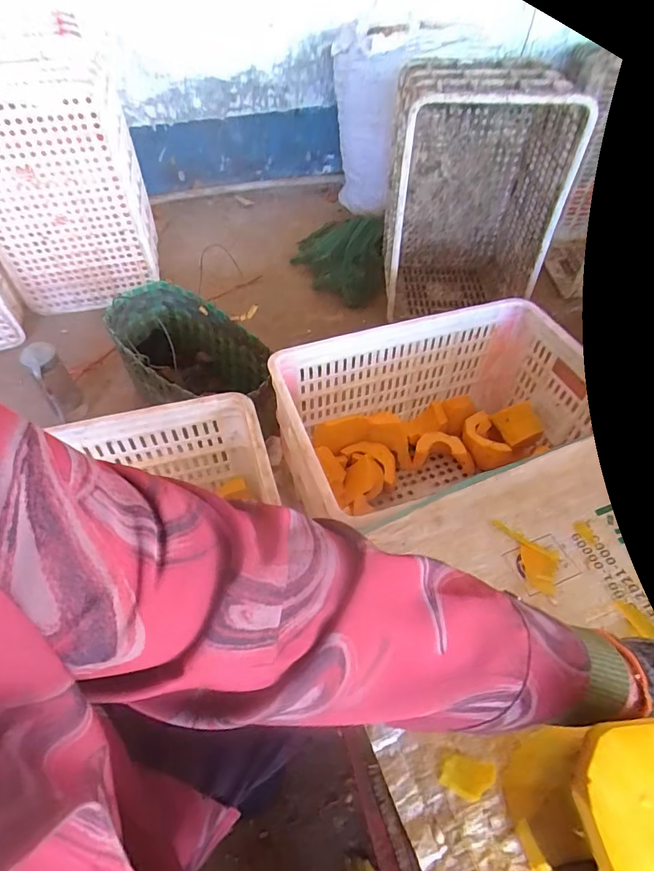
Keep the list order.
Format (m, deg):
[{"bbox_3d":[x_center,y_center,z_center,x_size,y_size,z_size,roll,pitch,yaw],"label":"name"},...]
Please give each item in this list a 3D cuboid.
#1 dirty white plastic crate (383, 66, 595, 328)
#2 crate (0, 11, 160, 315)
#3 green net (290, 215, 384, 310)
[{"bbox_3d":[0.369,-0.626,1.226,0.398,0.514,0.328,5,50,5],"label":"dirty white plastic crate"},{"bbox_3d":[-0.646,-0.602,1.135,0.346,0.502,0.315,-13,51,-10],"label":"crate"},{"bbox_3d":[0.032,-0.564,1.438,0.277,0.089,0.388,1,50,2],"label":"green net"}]

